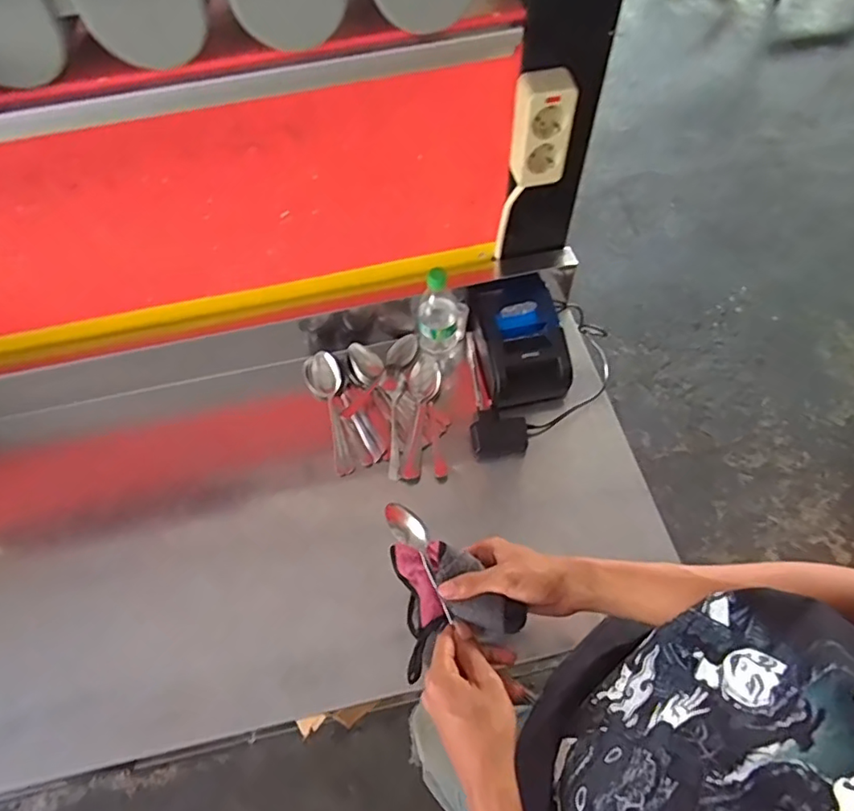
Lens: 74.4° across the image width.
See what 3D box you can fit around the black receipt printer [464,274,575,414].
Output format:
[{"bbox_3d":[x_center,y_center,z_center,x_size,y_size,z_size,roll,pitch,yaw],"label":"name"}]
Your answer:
[{"bbox_3d":[0.129,-0.099,0.795,0.108,0.078,0.178,-14,61,-6],"label":"black receipt printer"}]

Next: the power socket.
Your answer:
[{"bbox_3d":[0.126,-0.305,0.623,0.055,0.112,0.044,-13,61,-6],"label":"power socket"}]

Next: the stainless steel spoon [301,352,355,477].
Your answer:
[{"bbox_3d":[-0.133,0.013,0.789,0.052,0.031,0.174,-15,76,-7],"label":"stainless steel spoon"}]

